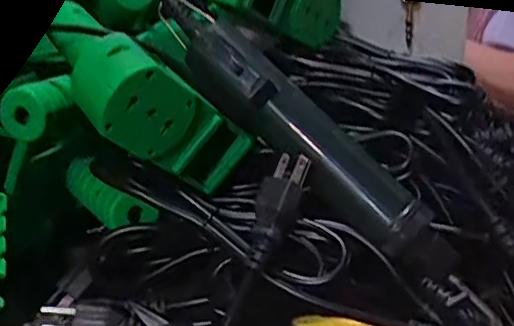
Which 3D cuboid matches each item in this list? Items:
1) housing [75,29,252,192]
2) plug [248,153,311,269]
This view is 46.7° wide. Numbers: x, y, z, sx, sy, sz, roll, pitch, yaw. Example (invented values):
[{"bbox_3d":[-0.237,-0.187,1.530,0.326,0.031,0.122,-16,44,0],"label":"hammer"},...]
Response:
[{"bbox_3d":[-0.059,-0.031,0.369,0.049,0.055,0.127,47,10,36],"label":"housing"},{"bbox_3d":[0.010,0.025,0.327,0.022,0.066,0.017,12,-22,28],"label":"plug"}]

